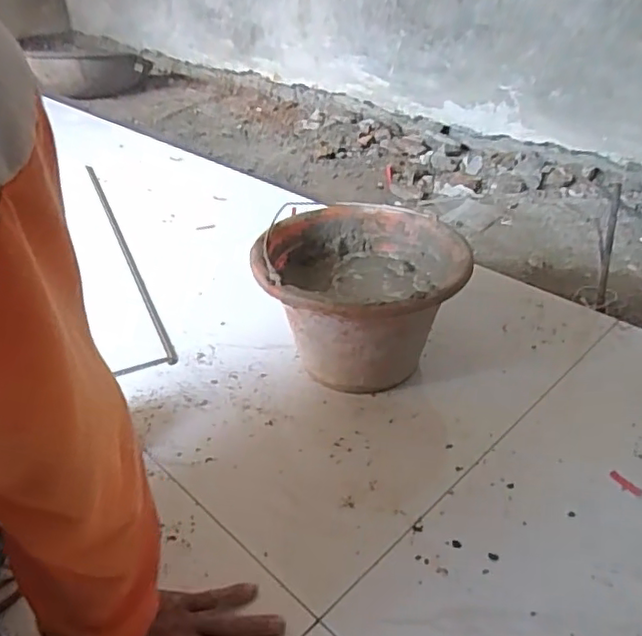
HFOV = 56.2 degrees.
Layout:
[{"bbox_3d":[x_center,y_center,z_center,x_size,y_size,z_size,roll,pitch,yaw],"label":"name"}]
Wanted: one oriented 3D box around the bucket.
[{"bbox_3d":[0.048,-0.012,0.764,0.238,0.170,0.242,-2,35,1],"label":"bucket"}]

